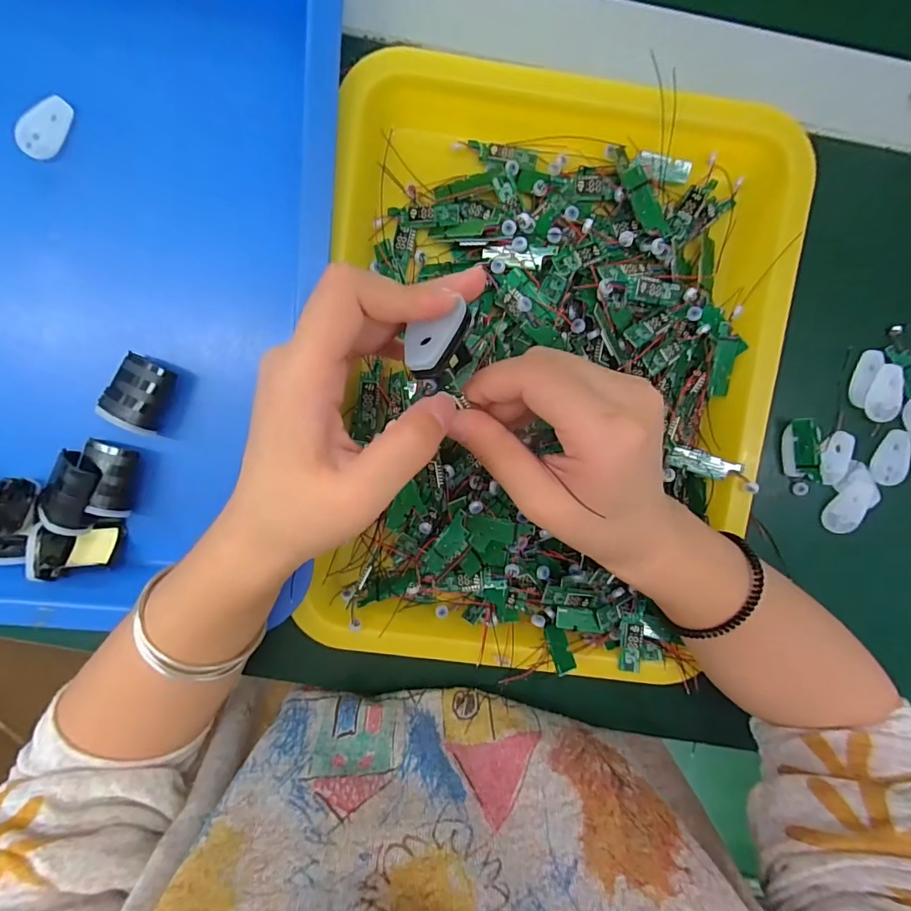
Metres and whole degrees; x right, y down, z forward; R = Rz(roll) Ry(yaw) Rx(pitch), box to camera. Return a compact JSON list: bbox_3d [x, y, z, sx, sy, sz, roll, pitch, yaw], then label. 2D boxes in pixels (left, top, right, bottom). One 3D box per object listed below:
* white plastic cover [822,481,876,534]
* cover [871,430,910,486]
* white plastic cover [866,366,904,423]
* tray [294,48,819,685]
[{"bbox_3d":[0.256,0.034,0.298,0.021,0.004,0.035,26,95,-4],"label":"white plastic cover"},{"bbox_3d":[0.282,0.001,0.295,0.017,0.007,0.036,18,95,-3],"label":"cover"},{"bbox_3d":[0.270,-0.039,0.289,0.019,0.008,0.036,4,96,-2],"label":"white plastic cover"},{"bbox_3d":[0.052,-0.041,0.270,0.255,0.036,0.339,7,96,-2],"label":"tray"}]

